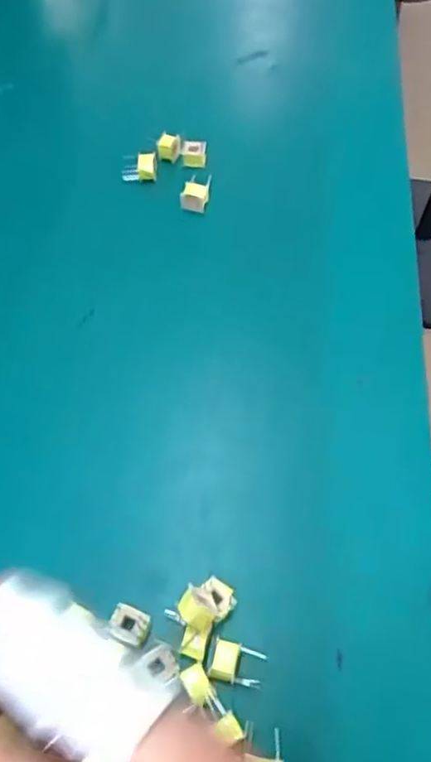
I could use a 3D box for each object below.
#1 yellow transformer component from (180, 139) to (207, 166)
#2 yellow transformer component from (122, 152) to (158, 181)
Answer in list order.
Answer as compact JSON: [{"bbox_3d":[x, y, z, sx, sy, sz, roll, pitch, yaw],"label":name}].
[{"bbox_3d":[-0.015,-0.159,0.439,0.017,0.013,0.011,4,59,1],"label":"yellow transformer component"},{"bbox_3d":[-0.052,-0.148,0.431,0.024,0.016,0.013,5,59,2],"label":"yellow transformer component"}]

